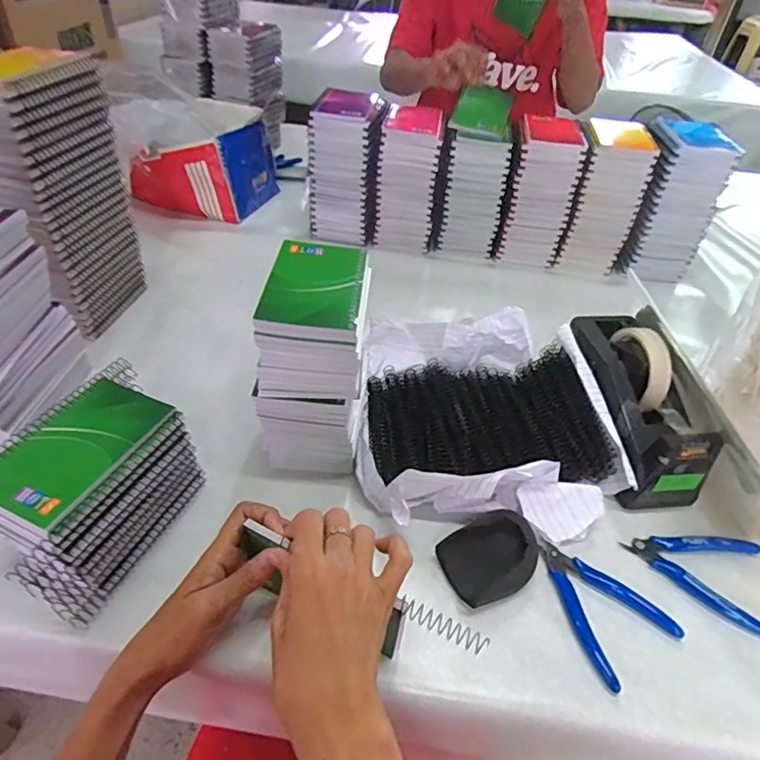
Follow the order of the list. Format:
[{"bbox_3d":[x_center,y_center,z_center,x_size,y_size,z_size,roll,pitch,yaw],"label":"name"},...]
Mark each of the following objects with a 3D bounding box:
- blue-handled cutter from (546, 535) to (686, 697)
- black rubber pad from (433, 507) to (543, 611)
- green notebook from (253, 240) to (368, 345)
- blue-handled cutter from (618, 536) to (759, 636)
[{"bbox_3d":[0.188,0.186,0.448,0.087,0.008,0.114,-18,48,-23],"label":"blue-handled cutter"},{"bbox_3d":[0.099,0.154,0.459,0.084,0.029,0.063,-25,51,-28],"label":"black rubber pad"},{"bbox_3d":[-0.055,-0.081,0.451,0.081,0.013,0.141,5,43,-1],"label":"green notebook"},{"bbox_3d":[0.298,0.162,0.478,0.117,0.010,0.082,33,50,27],"label":"blue-handled cutter"}]

